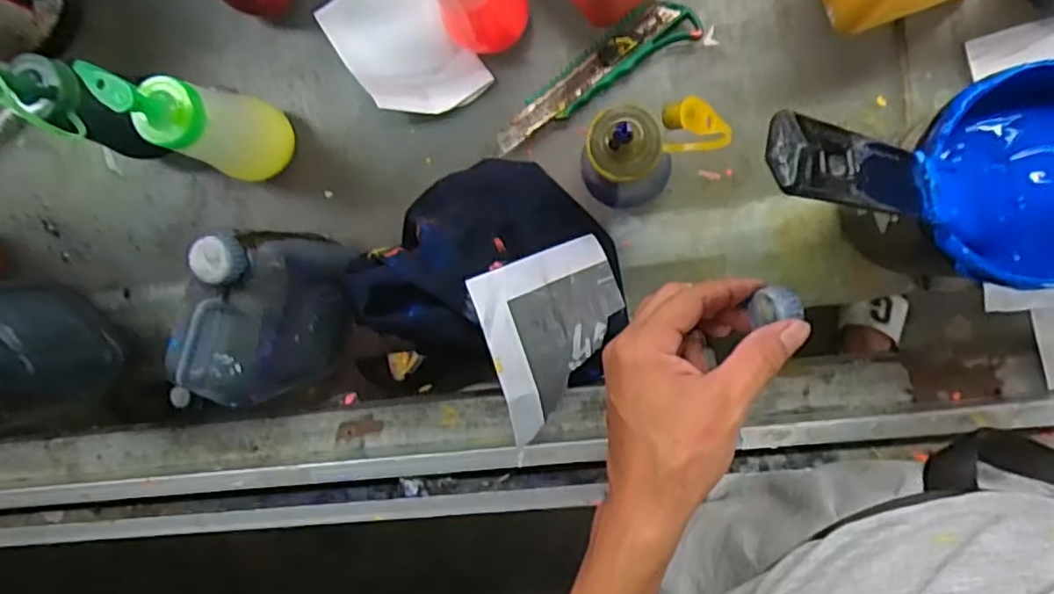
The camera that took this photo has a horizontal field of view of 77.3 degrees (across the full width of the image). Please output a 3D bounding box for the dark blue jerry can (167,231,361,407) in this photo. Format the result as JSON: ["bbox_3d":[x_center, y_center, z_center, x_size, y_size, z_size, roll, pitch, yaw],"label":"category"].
[{"bbox_3d":[-0.173,0.013,0.449,0.062,0.136,0.106,26,97,6],"label":"dark blue jerry can"}]

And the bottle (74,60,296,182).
[{"bbox_3d":[-0.229,-0.124,0.466,0.061,0.157,0.057,32,98,5],"label":"bottle"}]

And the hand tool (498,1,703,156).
[{"bbox_3d":[0.047,-0.169,0.495,0.166,0.022,0.039,-29,89,9],"label":"hand tool"}]

